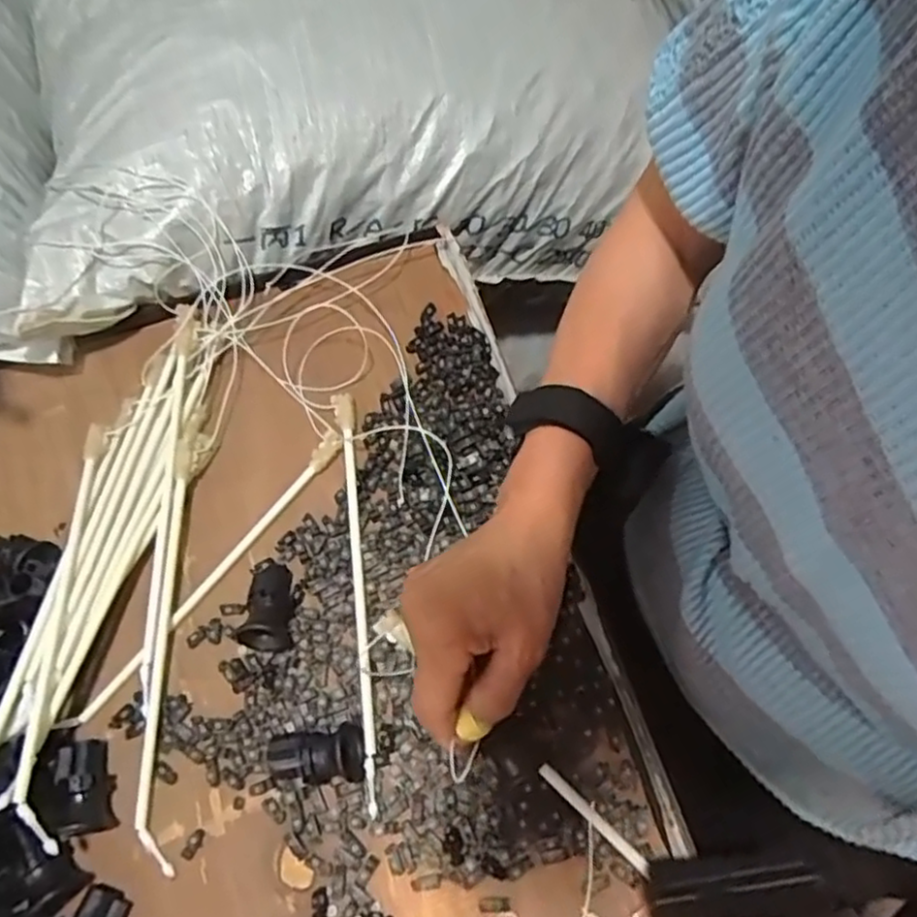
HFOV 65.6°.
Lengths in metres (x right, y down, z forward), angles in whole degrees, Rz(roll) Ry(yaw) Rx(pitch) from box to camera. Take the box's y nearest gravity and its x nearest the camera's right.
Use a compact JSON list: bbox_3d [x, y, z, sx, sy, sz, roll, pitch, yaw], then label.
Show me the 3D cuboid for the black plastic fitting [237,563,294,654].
[{"bbox_3d":[-0.114,0.085,0.416,0.030,0.026,0.049,1,66,3],"label":"black plastic fitting"}]

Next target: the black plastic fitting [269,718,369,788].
[{"bbox_3d":[-0.077,0.159,0.383,0.051,0.027,0.030,-4,66,1],"label":"black plastic fitting"}]

